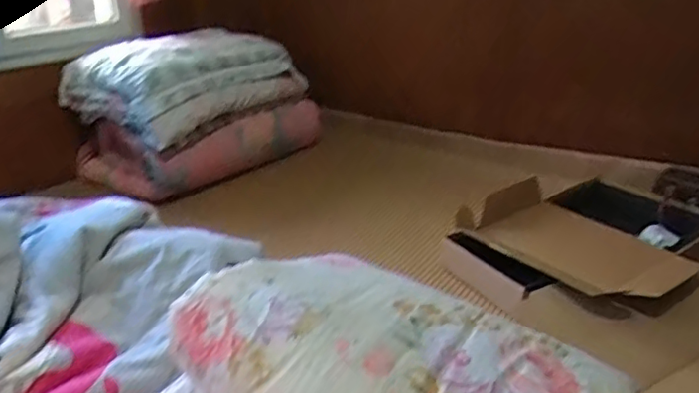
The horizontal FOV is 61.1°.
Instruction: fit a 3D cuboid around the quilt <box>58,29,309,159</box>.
[{"bbox_3d":[-0.467,-0.332,1.705,0.322,0.250,0.569,22,33,40],"label":"quilt"}]

